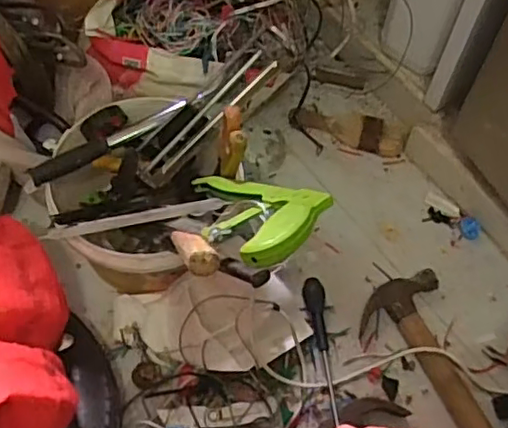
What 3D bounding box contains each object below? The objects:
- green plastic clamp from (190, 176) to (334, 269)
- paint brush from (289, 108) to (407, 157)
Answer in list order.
[{"bbox_3d":[-0.004,-0.008,0.627,0.111,0.271,0.030,-19,106,-11],"label":"green plastic clamp"},{"bbox_3d":[0.147,-0.135,0.947,0.179,0.018,0.062,13,61,6],"label":"paint brush"}]

